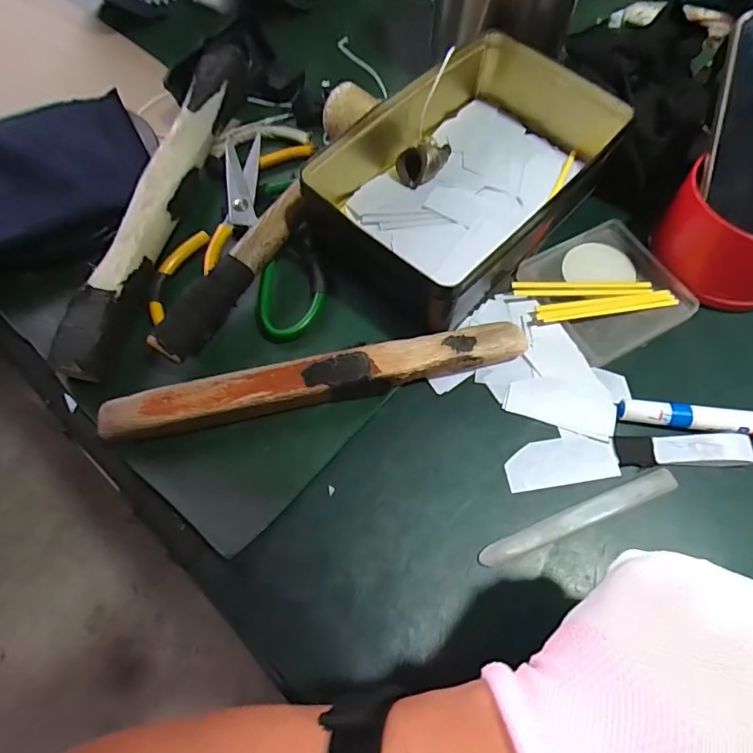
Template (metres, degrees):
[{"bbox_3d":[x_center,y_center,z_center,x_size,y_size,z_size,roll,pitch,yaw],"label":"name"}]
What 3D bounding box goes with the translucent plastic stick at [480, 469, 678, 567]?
[{"bbox_3d":[0.123,0.084,0.298,0.129,0.004,0.014,-21,66,-7],"label":"translucent plastic stick"}]

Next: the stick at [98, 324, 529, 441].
[{"bbox_3d":[-0.037,0.002,0.331,0.274,0.027,0.032,-13,65,-3],"label":"stick"}]

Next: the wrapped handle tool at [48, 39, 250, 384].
[{"bbox_3d":[-0.168,-0.149,0.394,0.034,0.037,0.323,10,66,8],"label":"wrapped handle tool"}]

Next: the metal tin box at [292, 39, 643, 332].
[{"bbox_3d":[0.062,-0.152,0.373,0.160,0.062,0.227,38,73,18],"label":"metal tin box"}]

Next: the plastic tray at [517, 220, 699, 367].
[{"bbox_3d":[0.170,-0.067,0.370,0.100,0.011,0.100,-27,67,-9],"label":"plastic tray"}]

